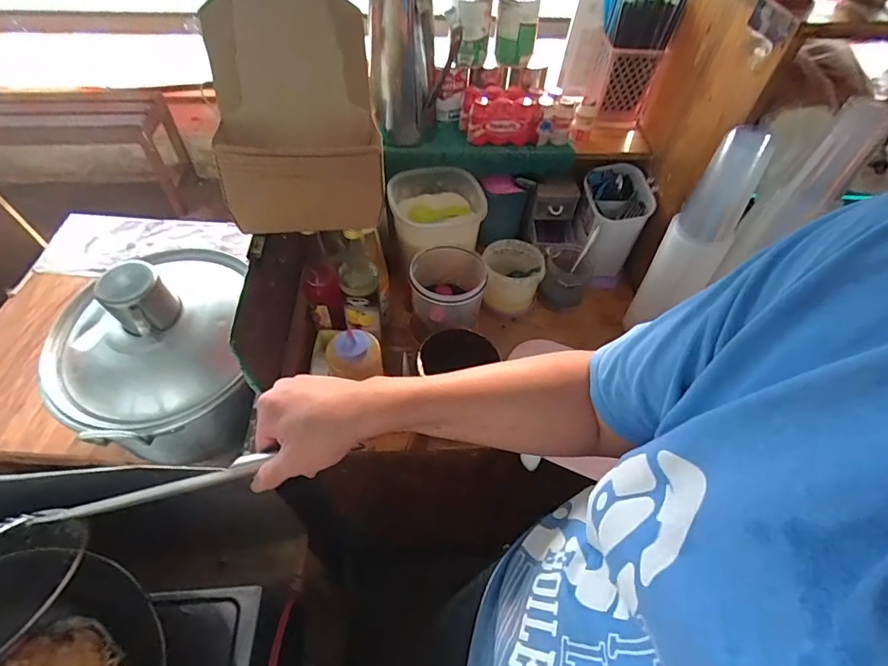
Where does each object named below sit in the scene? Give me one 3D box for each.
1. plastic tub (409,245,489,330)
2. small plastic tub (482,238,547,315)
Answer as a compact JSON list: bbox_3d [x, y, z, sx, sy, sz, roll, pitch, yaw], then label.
[{"bbox_3d":[0.005,-0.074,0.768,0.117,0.099,0.121,1,54,-2],"label":"plastic tub"},{"bbox_3d":[0.129,-0.109,0.864,0.103,0.092,0.118,5,54,1],"label":"small plastic tub"}]

